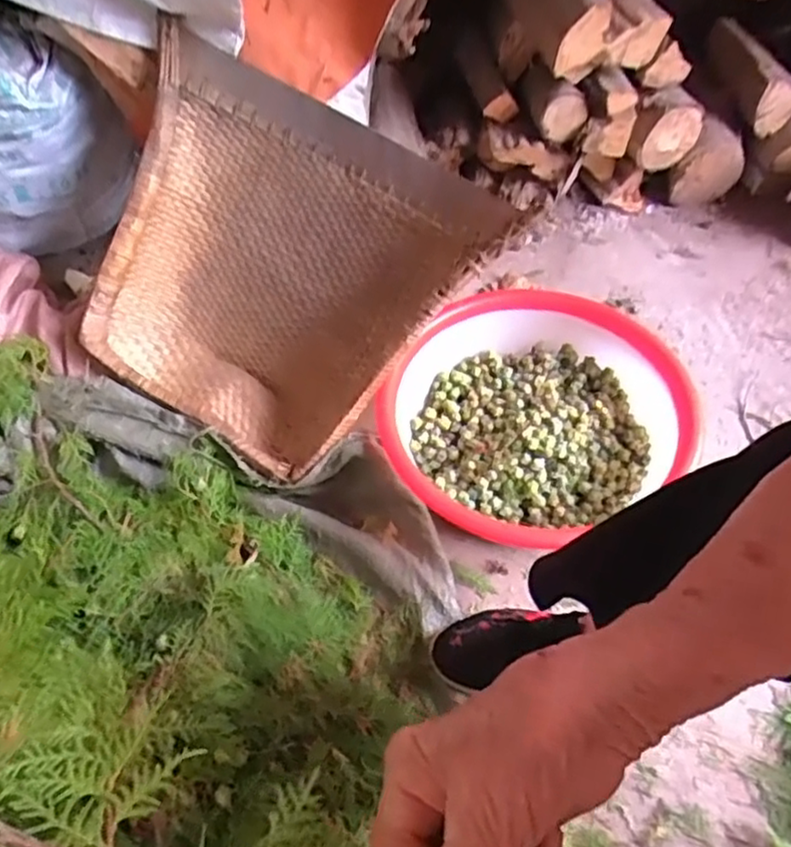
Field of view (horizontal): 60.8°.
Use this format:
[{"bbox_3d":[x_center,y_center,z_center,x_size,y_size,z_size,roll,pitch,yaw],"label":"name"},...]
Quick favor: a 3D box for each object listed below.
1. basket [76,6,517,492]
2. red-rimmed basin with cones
[{"bbox_3d":[-0.157,-0.191,0.854,0.449,0.411,0.139,31,18,5],"label":"basket"},{"bbox_3d":[0.151,-0.012,0.825,0.347,0.132,0.323,-2,54,2],"label":"red-rimmed basin with cones"}]

